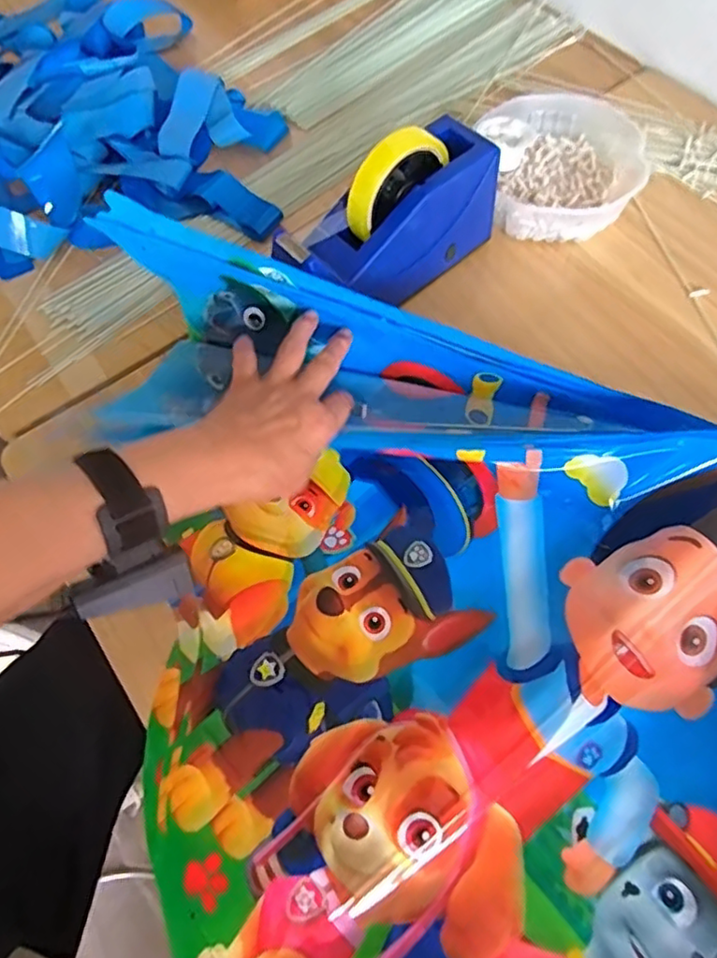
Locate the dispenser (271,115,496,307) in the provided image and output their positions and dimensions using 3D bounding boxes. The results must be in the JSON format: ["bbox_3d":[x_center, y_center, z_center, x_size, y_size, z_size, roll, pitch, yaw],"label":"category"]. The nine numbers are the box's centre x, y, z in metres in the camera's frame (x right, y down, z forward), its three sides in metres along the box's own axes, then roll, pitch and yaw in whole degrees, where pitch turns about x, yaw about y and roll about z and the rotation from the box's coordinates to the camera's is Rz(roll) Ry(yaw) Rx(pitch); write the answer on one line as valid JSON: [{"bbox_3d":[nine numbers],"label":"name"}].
[{"bbox_3d":[0.025,-0.204,0.499,0.196,0.124,0.064,-40,68,-16],"label":"dispenser"}]

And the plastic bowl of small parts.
[{"bbox_3d":[0.189,-0.295,0.582,0.144,0.053,0.151,-1,63,2],"label":"plastic bowl of small parts"}]

